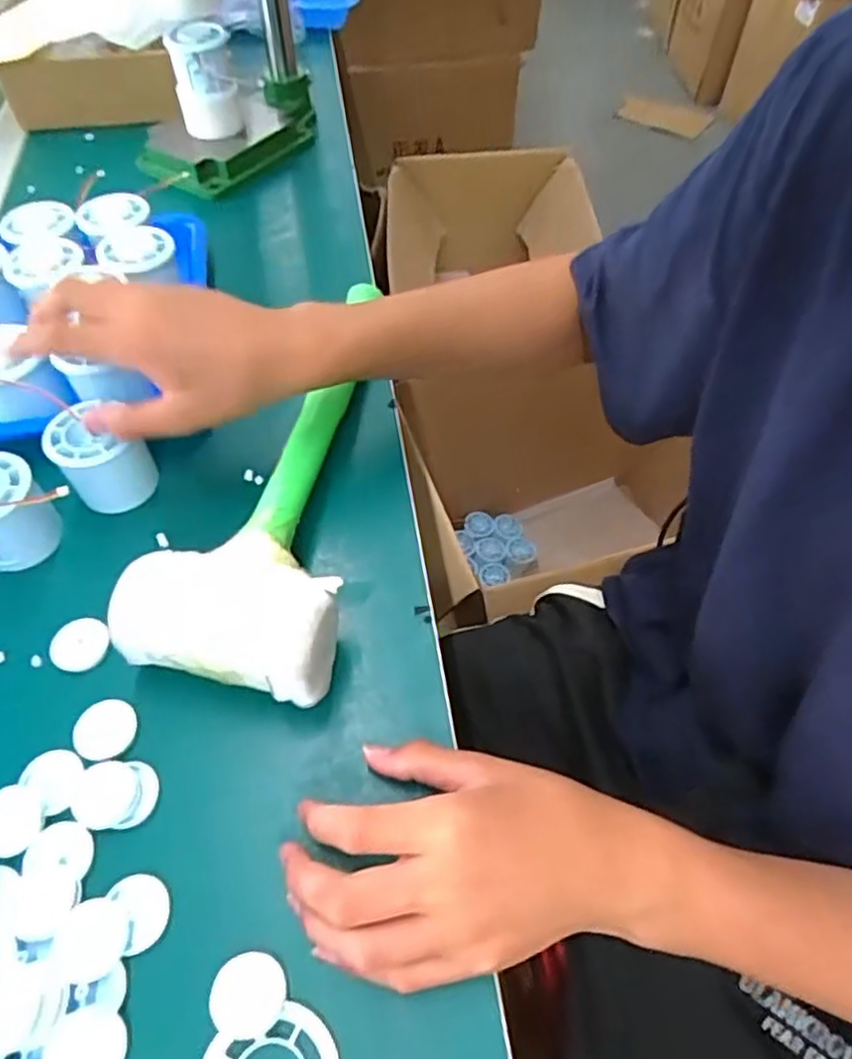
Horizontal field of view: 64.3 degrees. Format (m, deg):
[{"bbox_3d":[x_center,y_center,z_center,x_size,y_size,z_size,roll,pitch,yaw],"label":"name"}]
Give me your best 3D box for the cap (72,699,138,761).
[{"bbox_3d":[-0.171,0.106,0.361,0.031,0.004,0.033,1,53,-2],"label":"cap"}]

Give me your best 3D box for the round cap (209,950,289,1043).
[{"bbox_3d":[-0.076,0.199,0.292,0.030,0.004,0.030,1,53,-2],"label":"round cap"}]

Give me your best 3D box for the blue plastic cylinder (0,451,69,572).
[{"bbox_3d":[-0.260,-0.010,0.416,0.062,0.059,0.056,18,57,13],"label":"blue plastic cylinder"}]

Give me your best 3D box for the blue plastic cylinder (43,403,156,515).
[{"bbox_3d":[-0.207,-0.042,0.437,0.050,0.056,0.055,-32,60,-24],"label":"blue plastic cylinder"}]

